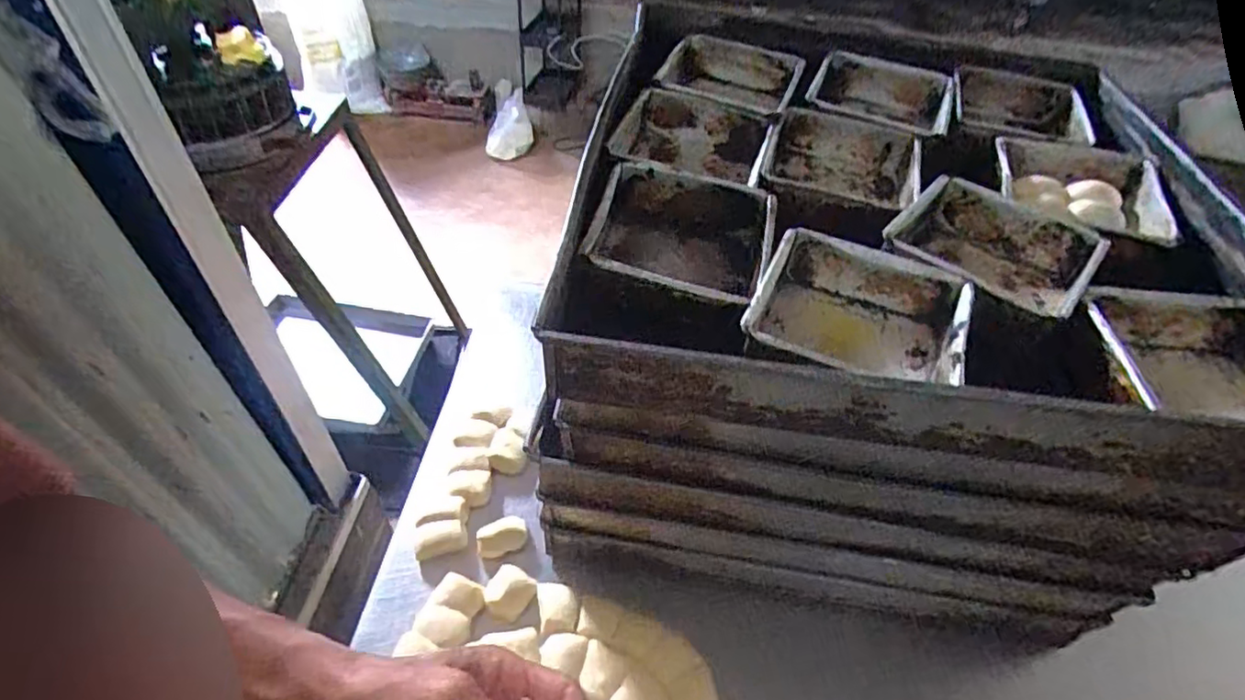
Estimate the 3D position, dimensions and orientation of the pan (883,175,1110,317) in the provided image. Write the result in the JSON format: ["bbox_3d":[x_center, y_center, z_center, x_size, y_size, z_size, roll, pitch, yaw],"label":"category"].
[{"bbox_3d":[0.254,-0.061,0.436,0.116,0.051,0.124,35,54,27],"label":"pan"}]

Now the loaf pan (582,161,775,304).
[{"bbox_3d":[0.040,-0.072,0.431,0.119,0.052,0.130,13,47,9],"label":"loaf pan"}]

